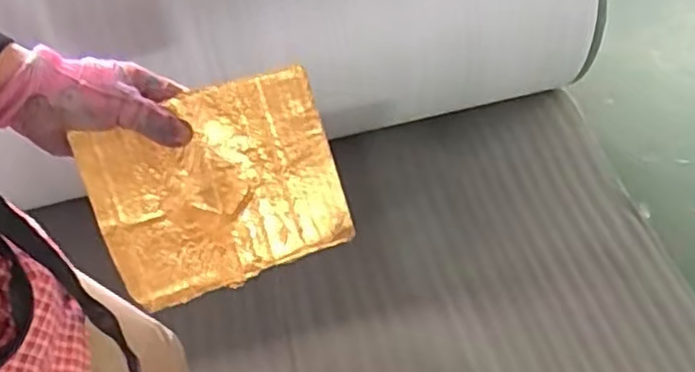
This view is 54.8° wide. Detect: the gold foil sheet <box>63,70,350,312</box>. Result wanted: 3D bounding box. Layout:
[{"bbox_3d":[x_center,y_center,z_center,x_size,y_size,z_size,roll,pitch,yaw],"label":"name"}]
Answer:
[{"bbox_3d":[-0.091,0.002,0.486,0.170,0.136,0.011,-19,8,-18],"label":"gold foil sheet"}]

